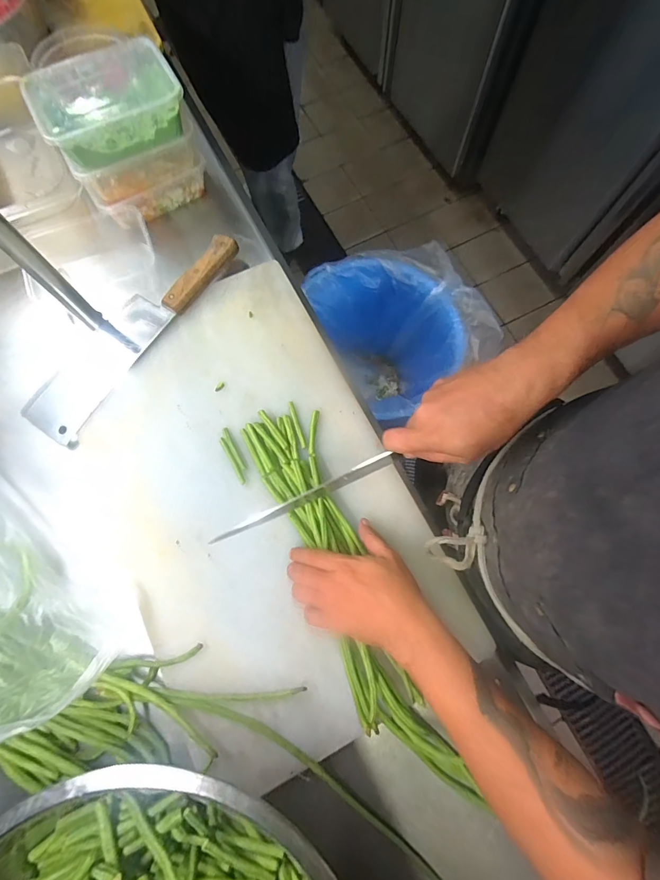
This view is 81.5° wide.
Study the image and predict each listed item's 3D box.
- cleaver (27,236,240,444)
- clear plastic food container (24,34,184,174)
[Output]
[{"bbox_3d":[-0.276,-0.158,0.519,0.098,0.029,0.347,34,77,8],"label":"cleaver"},{"bbox_3d":[-0.280,-0.423,0.487,0.166,0.057,0.116,-26,76,-7],"label":"clear plastic food container"}]

